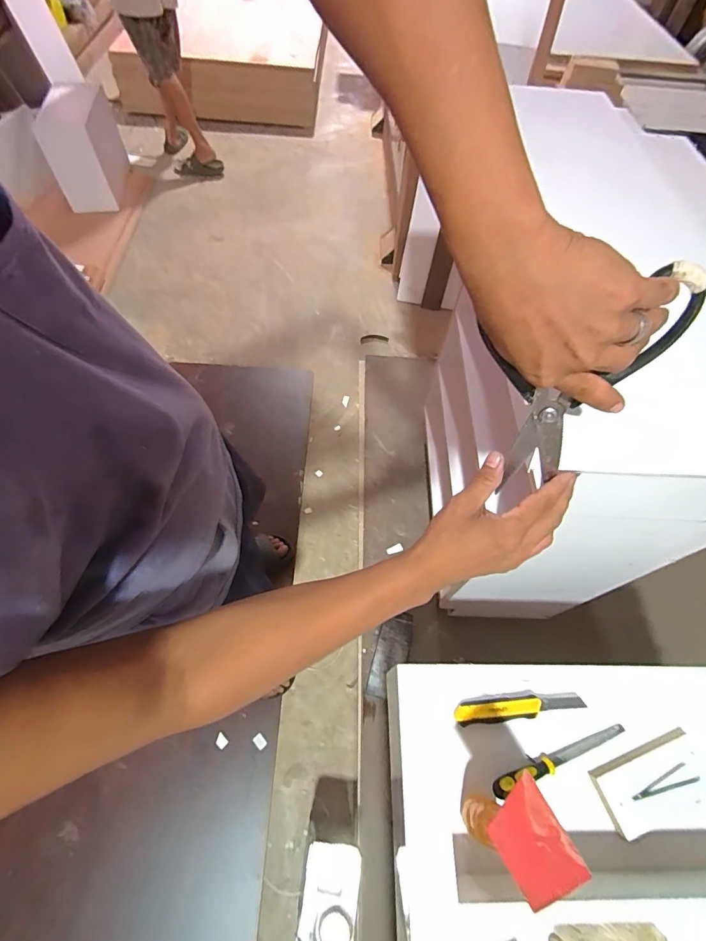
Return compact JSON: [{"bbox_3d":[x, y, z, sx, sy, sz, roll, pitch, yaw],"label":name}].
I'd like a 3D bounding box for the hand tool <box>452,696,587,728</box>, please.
[{"bbox_3d":[0.283,0.403,0.730,0.220,0.025,0.034,-4,61,-6],"label":"hand tool"}]

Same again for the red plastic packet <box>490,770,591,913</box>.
[{"bbox_3d":[0.209,0.429,0.494,0.082,0.019,0.101,-27,66,-18],"label":"red plastic packet"}]

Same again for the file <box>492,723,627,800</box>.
[{"bbox_3d":[0.339,0.465,0.698,0.254,0.019,0.023,-16,63,-13],"label":"file"}]

